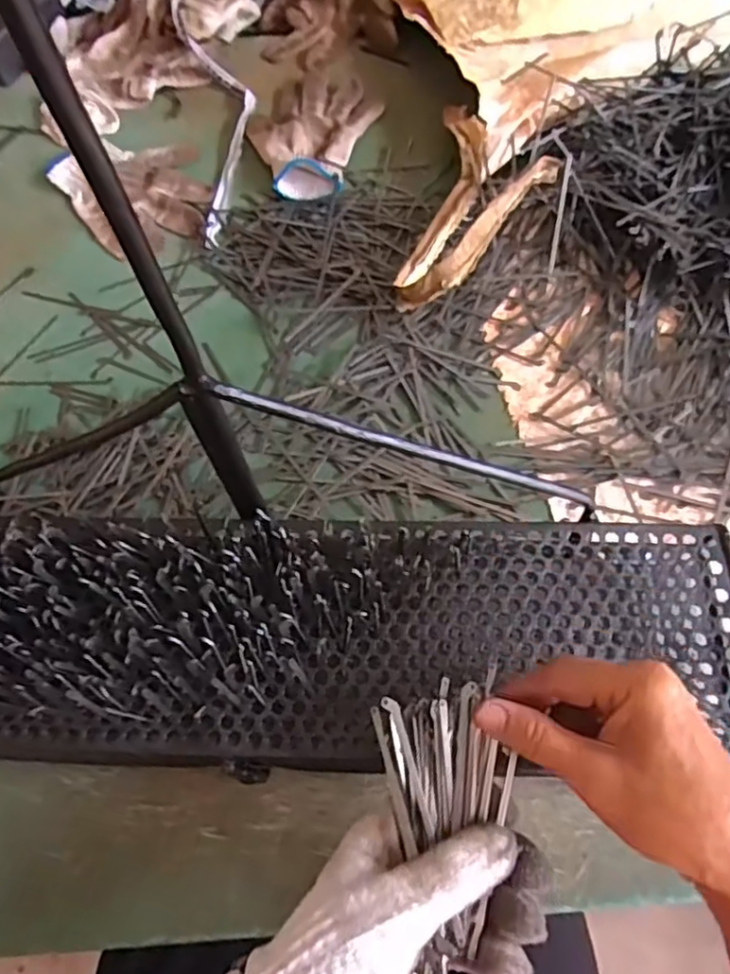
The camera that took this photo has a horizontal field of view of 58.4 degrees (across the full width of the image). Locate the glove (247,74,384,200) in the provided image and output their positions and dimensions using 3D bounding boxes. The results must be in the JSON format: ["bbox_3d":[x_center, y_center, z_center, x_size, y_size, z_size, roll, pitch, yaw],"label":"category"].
[{"bbox_3d":[-0.058,-0.377,0.689,0.118,0.024,0.178,16,66,11],"label":"glove"}]

